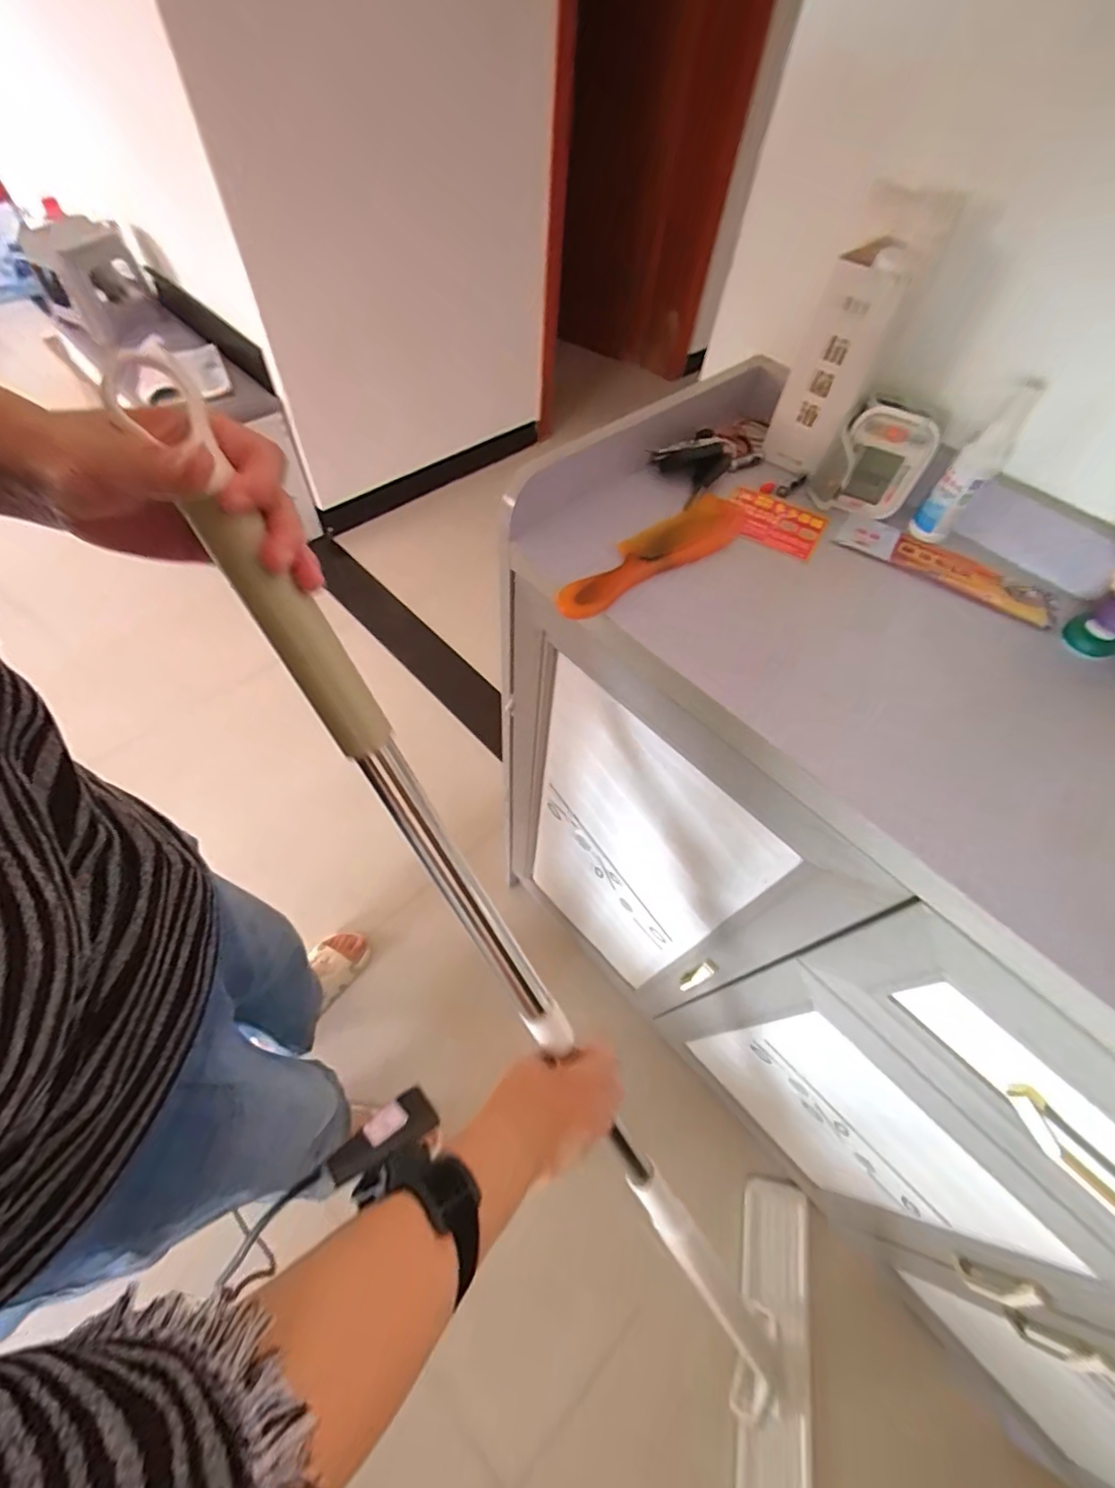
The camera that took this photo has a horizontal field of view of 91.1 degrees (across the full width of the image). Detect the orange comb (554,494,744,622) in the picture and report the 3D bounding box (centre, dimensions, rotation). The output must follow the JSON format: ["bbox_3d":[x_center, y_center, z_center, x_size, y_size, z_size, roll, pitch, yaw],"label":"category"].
[{"bbox_3d":[0.083,-0.156,0.450,0.206,0.015,0.043,-37,70,-21],"label":"orange comb"}]

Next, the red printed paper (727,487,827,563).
[{"bbox_3d":[0.193,-0.199,0.492,0.086,0.006,0.069,28,63,11],"label":"red printed paper"}]

